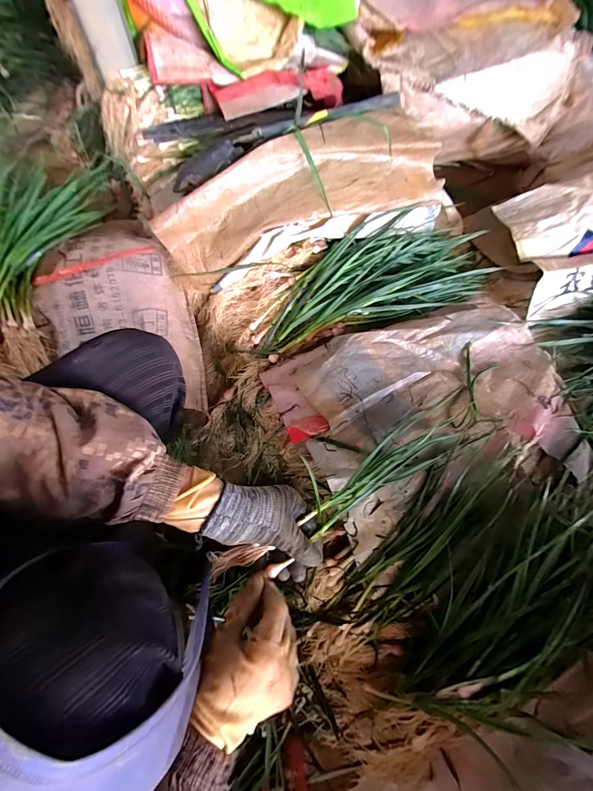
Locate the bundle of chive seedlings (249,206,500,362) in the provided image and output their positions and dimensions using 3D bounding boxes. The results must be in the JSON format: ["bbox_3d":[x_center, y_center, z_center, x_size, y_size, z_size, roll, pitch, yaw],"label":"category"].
[{"bbox_3d":[0.162,-0.238,0.698,0.539,0.093,0.189,-18,72,-9],"label":"bundle of chive seedlings"}]

